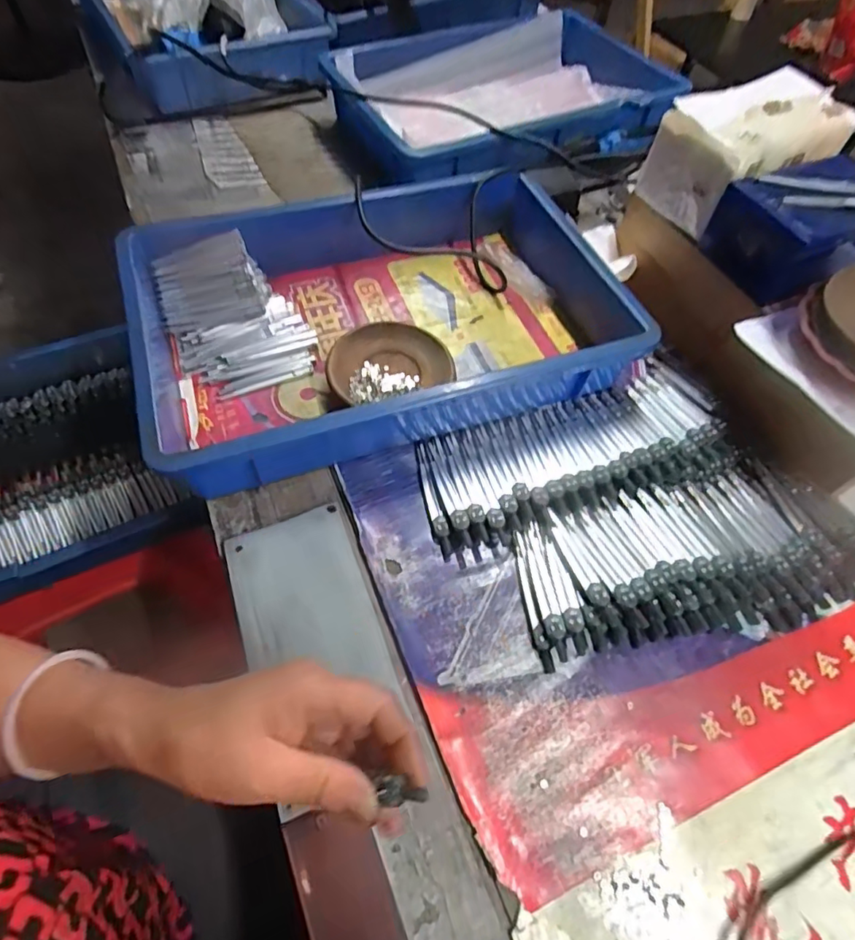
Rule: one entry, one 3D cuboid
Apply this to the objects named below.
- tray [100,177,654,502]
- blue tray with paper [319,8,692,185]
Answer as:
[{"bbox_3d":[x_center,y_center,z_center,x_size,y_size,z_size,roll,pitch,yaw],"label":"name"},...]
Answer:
[{"bbox_3d":[-0.043,-0.151,0.524,0.447,0.080,0.288,-17,59,-13],"label":"tray"},{"bbox_3d":[0.136,-0.529,0.766,0.513,0.081,0.332,-29,63,-20],"label":"blue tray with paper"}]

